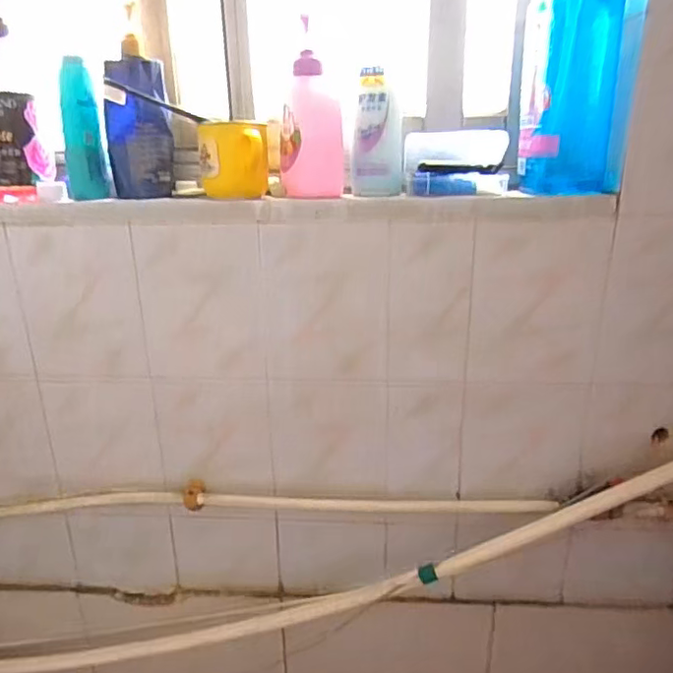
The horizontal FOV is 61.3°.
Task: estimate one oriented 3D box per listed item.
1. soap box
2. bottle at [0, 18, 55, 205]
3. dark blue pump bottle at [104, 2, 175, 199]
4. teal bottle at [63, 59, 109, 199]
[{"bbox_3d":[0.138,-0.203,0.659,0.117,0.068,0.090,3,19,9],"label":"soap box"},{"bbox_3d":[-0.390,-0.282,0.668,0.071,0.234,0.077,-10,21,-26],"label":"bottle"},{"bbox_3d":[-0.234,-0.264,0.669,0.071,0.188,0.043,-6,20,-15],"label":"dark blue pump bottle"},{"bbox_3d":[-0.301,-0.244,0.674,0.042,0.152,0.031,-7,20,-20],"label":"teal bottle"}]

